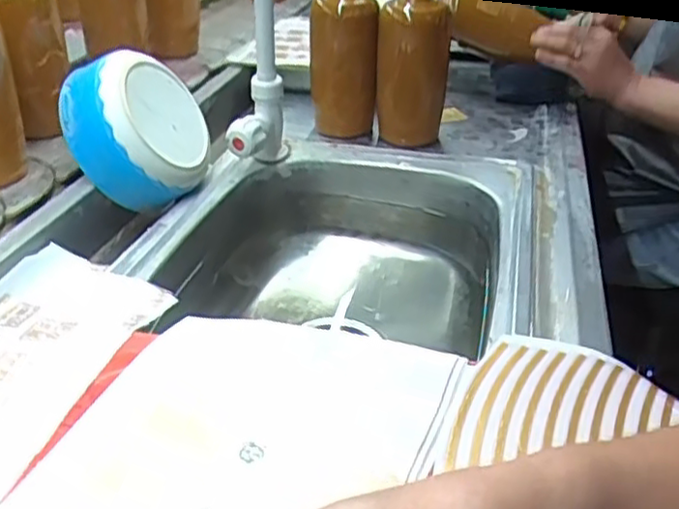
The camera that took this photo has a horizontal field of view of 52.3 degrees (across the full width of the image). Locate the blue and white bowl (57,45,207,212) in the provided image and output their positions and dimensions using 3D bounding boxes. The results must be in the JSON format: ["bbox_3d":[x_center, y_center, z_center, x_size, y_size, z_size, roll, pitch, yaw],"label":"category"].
[{"bbox_3d":[-0.192,-0.122,0.672,0.062,0.144,0.132,-19,11,31],"label":"blue and white bowl"}]

